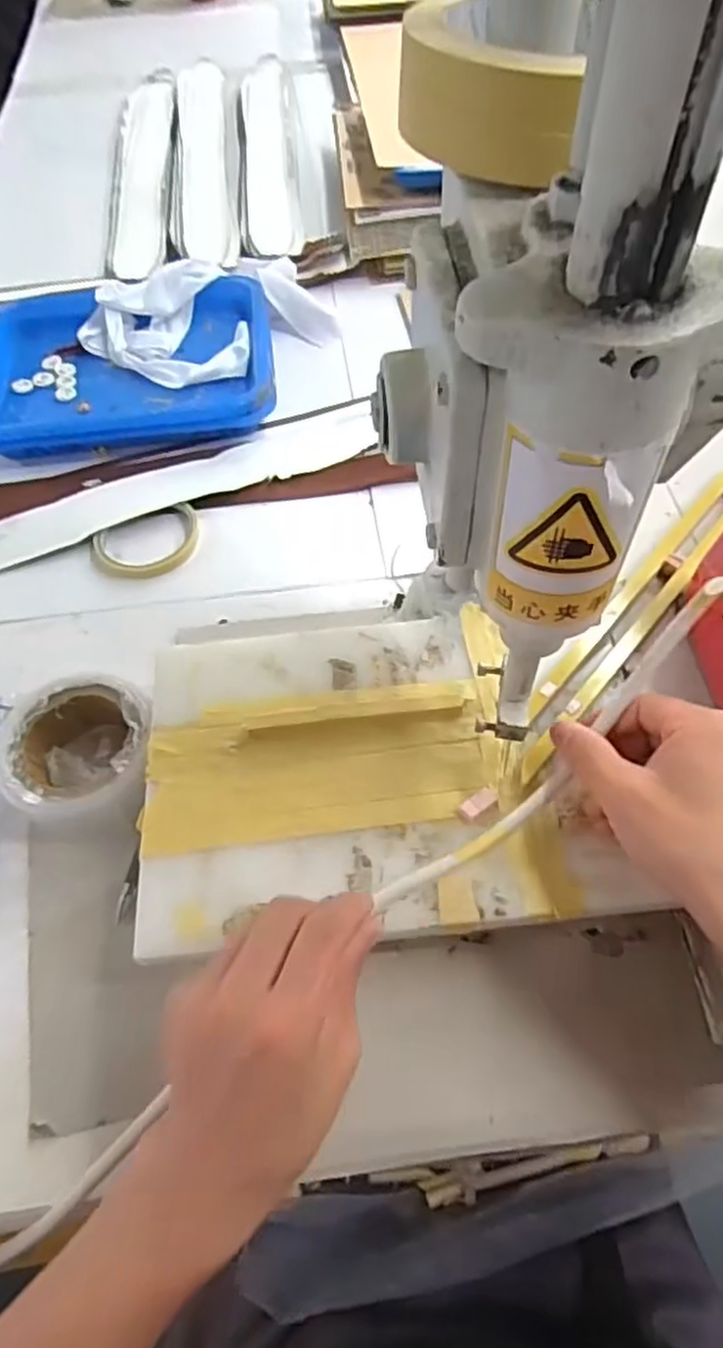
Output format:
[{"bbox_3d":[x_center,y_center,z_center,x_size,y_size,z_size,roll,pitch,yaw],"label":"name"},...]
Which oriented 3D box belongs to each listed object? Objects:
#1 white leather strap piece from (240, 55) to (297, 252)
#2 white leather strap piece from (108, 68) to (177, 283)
[{"bbox_3d":[-0.128,-0.718,0.964,0.062,0.012,0.582,-5,58,-1],"label":"white leather strap piece"},{"bbox_3d":[-0.285,-0.678,0.947,0.078,0.021,0.559,-6,58,-1],"label":"white leather strap piece"}]

